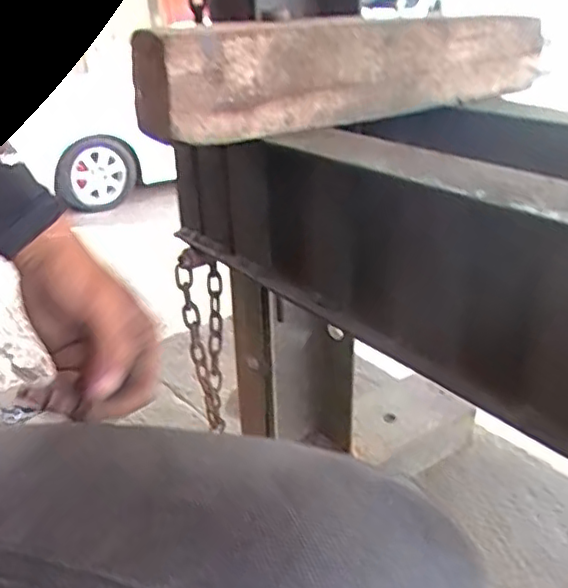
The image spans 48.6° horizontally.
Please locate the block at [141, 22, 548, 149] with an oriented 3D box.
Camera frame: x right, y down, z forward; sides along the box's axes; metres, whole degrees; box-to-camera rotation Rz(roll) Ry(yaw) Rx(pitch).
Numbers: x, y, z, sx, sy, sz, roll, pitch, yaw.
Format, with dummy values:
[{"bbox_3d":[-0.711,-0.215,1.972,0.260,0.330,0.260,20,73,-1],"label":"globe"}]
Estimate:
[{"bbox_3d":[0.073,-0.183,0.511,0.386,0.073,0.082,-14,28,-22],"label":"block"}]

